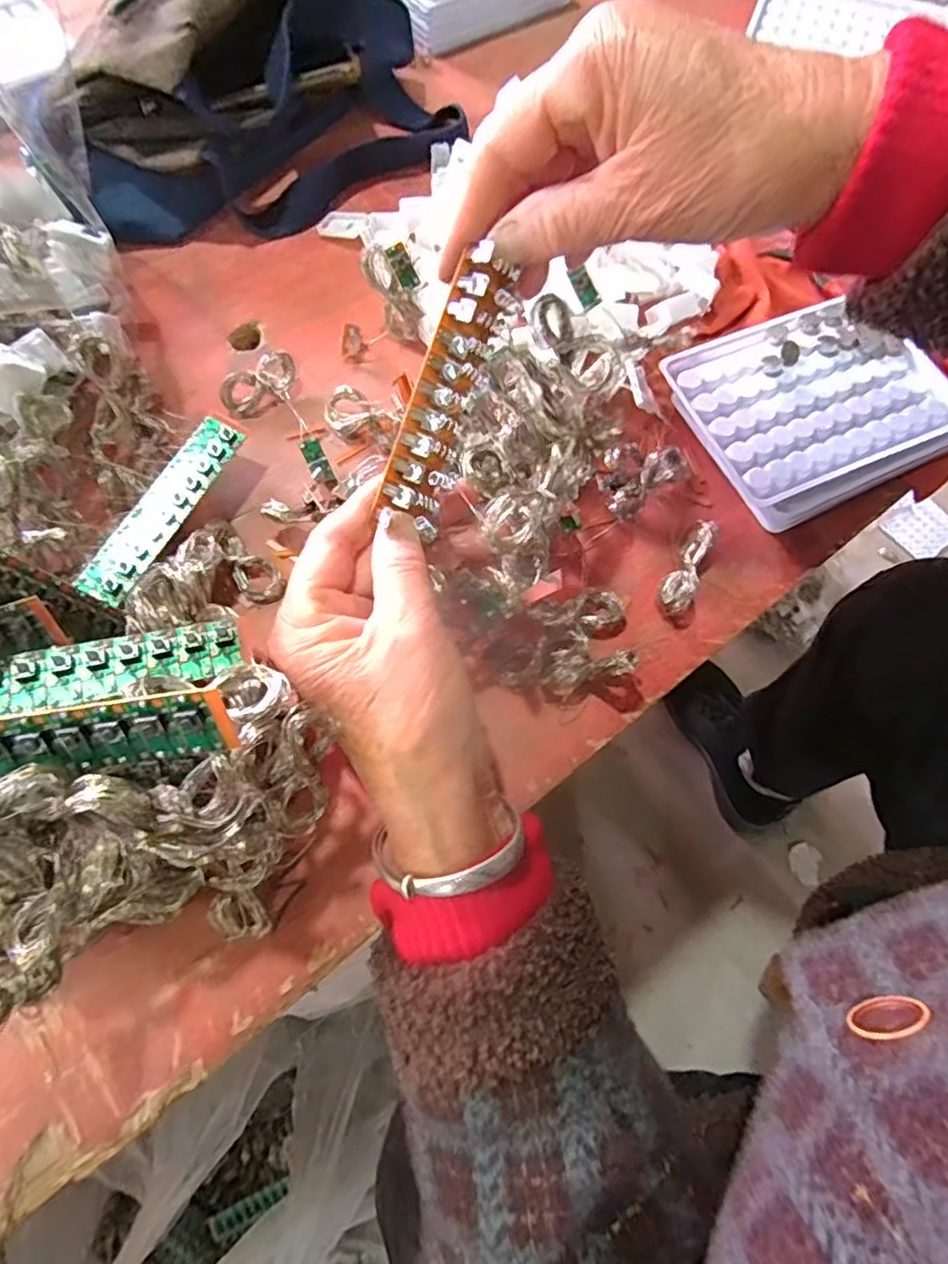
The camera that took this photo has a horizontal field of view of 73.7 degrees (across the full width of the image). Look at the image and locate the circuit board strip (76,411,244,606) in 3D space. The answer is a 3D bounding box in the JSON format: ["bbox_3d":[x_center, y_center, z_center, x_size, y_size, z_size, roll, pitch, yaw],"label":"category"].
[{"bbox_3d":[-0.145,-0.059,0.295,0.022,0.006,0.103,29,74,-5],"label":"circuit board strip"}]

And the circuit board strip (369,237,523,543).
[{"bbox_3d":[-0.010,-0.089,0.237,0.024,0.014,0.101,21,96,10],"label":"circuit board strip"}]

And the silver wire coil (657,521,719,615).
[{"bbox_3d":[0.101,-0.032,0.300,0.014,0.017,0.048,24,72,9],"label":"silver wire coil"}]

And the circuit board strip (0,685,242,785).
[{"bbox_3d":[-0.128,0.035,0.168,0.126,0.027,0.005,-8,34,-2],"label":"circuit board strip"}]

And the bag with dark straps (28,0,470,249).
[{"bbox_3d":[-0.133,-0.320,0.368,0.247,0.087,0.128,-40,75,-13],"label":"bag with dark straps"}]

